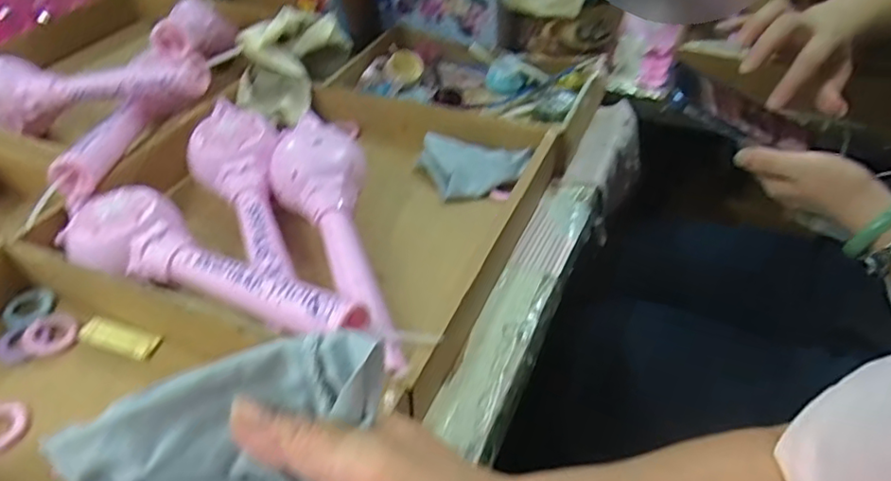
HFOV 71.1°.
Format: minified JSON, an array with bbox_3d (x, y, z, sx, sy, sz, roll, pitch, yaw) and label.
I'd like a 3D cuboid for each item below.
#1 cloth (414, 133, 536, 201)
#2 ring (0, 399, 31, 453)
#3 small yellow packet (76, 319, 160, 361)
[{"bbox_3d":[0.022,-0.077,0.636,0.114,0.015,0.078,19,68,20],"label":"cloth"},{"bbox_3d":[-0.311,0.130,0.434,0.041,0.004,0.039,0,42,0],"label":"ring"},{"bbox_3d":[-0.258,0.075,0.492,0.070,0.007,0.024,15,44,16],"label":"small yellow packet"}]

